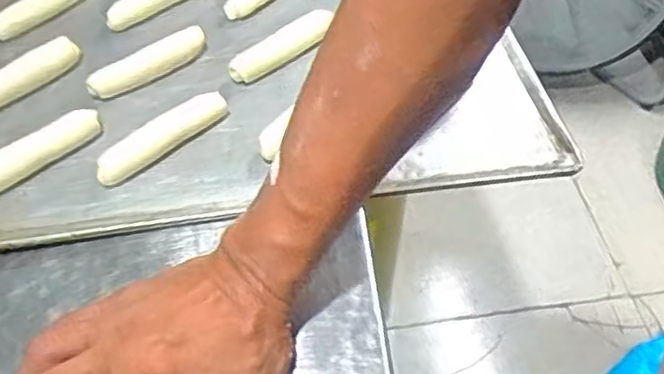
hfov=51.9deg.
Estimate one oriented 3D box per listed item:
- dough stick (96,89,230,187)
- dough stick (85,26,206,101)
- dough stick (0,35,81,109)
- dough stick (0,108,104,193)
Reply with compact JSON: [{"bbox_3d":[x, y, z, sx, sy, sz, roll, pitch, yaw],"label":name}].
[{"bbox_3d":[-0.121,-0.037,0.486,0.023,0.017,0.105,34,58,28],"label":"dough stick"},{"bbox_3d":[-0.140,-0.096,0.526,0.018,0.020,0.096,34,58,28],"label":"dough stick"},{"bbox_3d":[-0.237,-0.084,0.521,0.018,0.021,0.095,32,55,25],"label":"dough stick"},{"bbox_3d":[-0.211,-0.024,0.476,0.023,0.016,0.106,32,57,27],"label":"dough stick"}]

